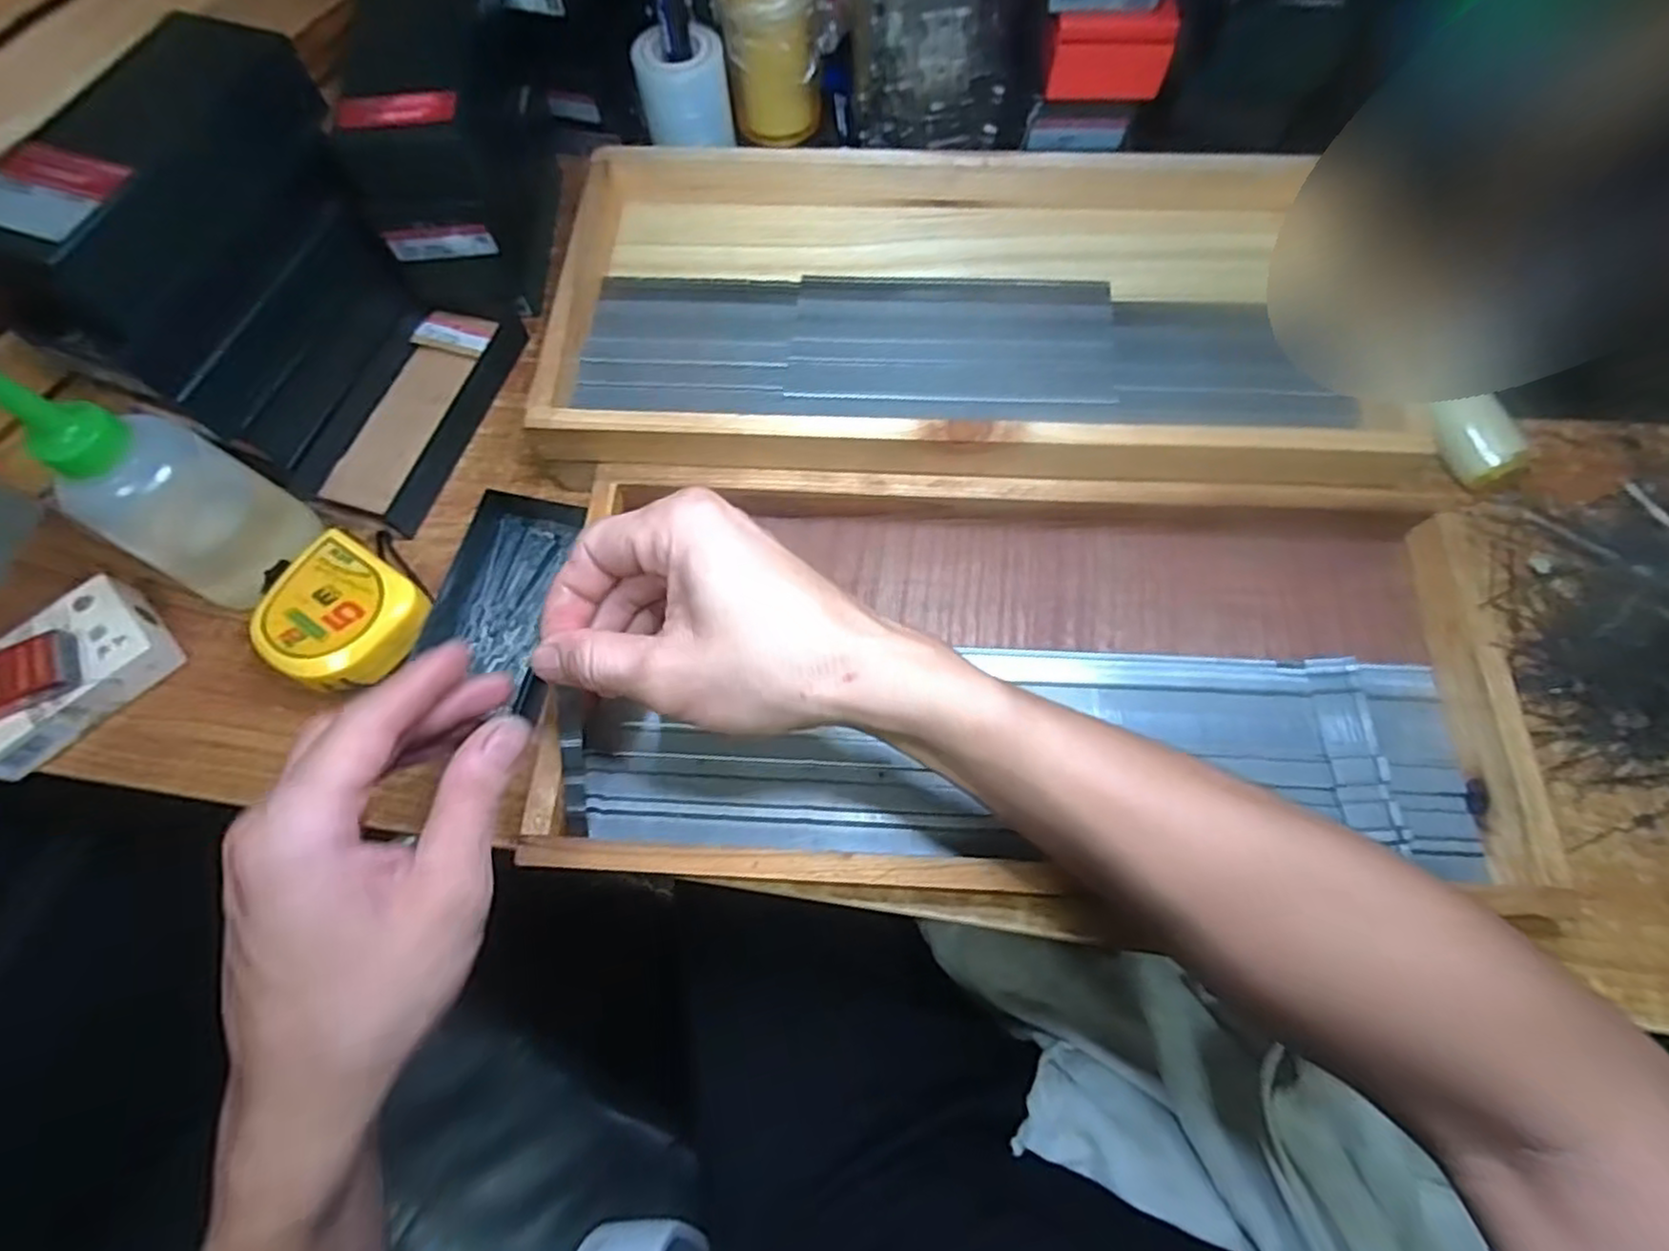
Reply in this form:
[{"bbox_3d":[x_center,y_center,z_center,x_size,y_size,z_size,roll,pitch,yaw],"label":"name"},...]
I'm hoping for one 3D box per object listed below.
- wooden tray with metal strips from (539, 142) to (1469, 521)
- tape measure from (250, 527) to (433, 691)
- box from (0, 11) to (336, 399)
[{"bbox_3d":[0.048,-0.177,0.395,0.385,0.039,0.213,4,69,2],"label":"wooden tray with metal strips"},{"bbox_3d":[-0.242,-0.004,0.357,0.080,0.034,0.066,30,72,12],"label":"tape measure"},{"bbox_3d":[-0.293,-0.190,0.316,0.059,0.066,0.155,19,70,8],"label":"box"}]

